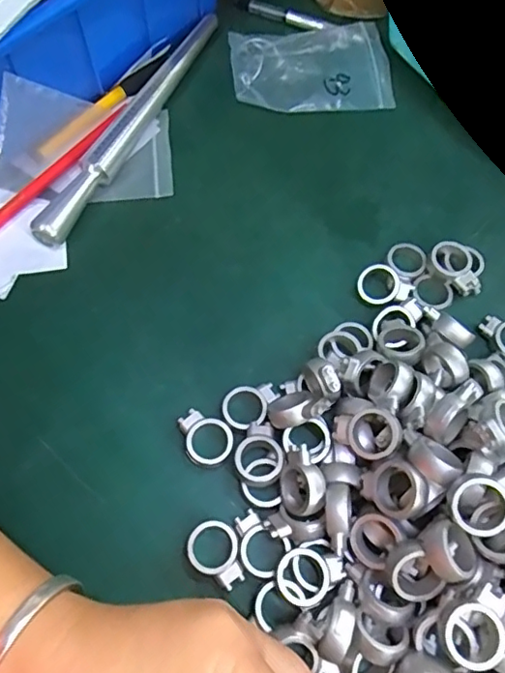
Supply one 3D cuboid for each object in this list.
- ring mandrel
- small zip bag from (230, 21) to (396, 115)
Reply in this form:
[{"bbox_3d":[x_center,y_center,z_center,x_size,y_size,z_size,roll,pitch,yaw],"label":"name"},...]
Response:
[{"bbox_3d":[-0.085,-0.154,0.388,0.016,0.024,0.226,23,67,9],"label":"ring mandrel"},{"bbox_3d":[0.046,-0.209,0.416,0.121,0.014,0.079,-7,73,-7],"label":"small zip bag"}]

